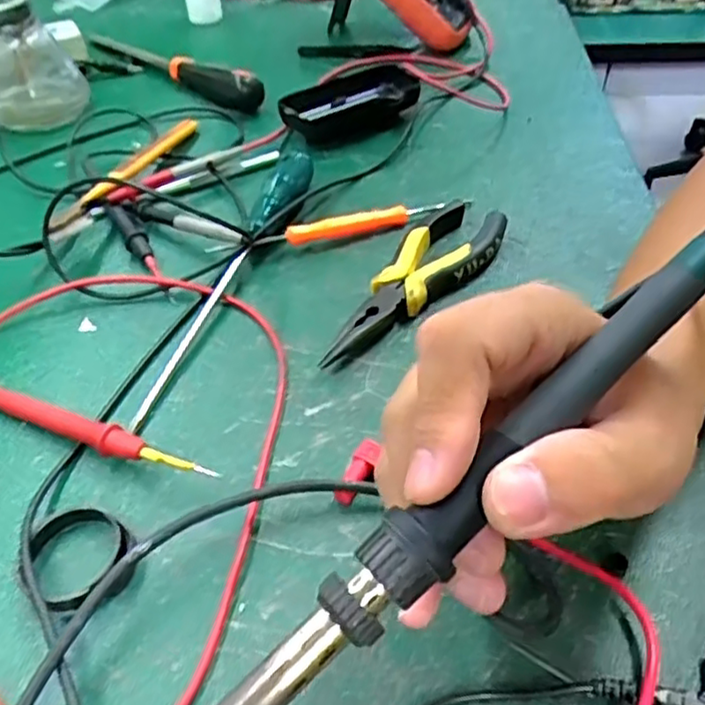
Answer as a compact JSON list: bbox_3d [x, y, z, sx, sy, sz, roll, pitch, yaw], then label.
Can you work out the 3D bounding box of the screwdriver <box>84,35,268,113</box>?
[{"bbox_3d":[-0.165,-0.256,0.597,0.229,0.032,0.023,31,54,29],"label":"screwdriver"}]

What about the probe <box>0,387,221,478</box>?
[{"bbox_3d":[-0.130,0.035,0.317,0.156,0.016,0.013,20,49,22],"label":"probe"}]

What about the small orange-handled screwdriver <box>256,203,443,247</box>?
[{"bbox_3d":[0.000,-0.079,0.424,0.122,0.017,0.012,-16,46,-13],"label":"small orange-handled screwdriver"}]

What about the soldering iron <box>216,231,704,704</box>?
[{"bbox_3d":[0.039,0.026,0.178,0.221,0.015,0.018,-42,54,-12],"label":"soldering iron"}]

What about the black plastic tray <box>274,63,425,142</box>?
[{"bbox_3d":[-0.006,-0.197,0.524,0.106,0.028,0.054,-19,47,-15],"label":"black plastic tray"}]

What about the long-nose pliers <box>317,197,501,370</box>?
[{"bbox_3d":[0.040,-0.040,0.380,0.046,0.017,0.154,23,51,24],"label":"long-nose pliers"}]

